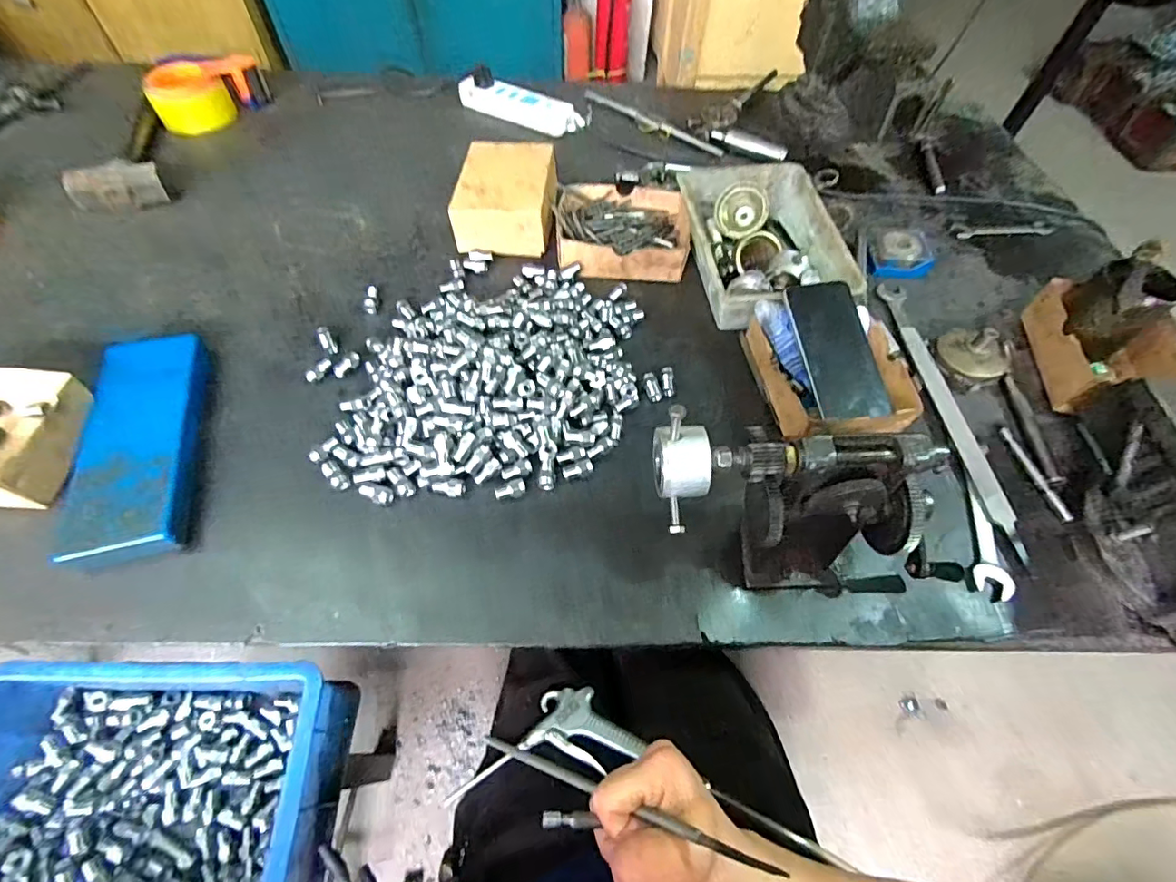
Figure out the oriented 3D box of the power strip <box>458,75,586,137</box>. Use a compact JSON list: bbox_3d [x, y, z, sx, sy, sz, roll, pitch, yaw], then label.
[{"bbox_3d":[-0.117,-0.552,0.839,0.223,0.029,0.054,25,61,12],"label":"power strip"}]

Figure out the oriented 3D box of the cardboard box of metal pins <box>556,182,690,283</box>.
[{"bbox_3d":[0.044,-0.275,0.673,0.171,0.050,0.144,0,58,-3],"label":"cardboard box of metal pins"}]

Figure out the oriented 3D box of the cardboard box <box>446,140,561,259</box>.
[{"bbox_3d":[-0.107,-0.330,0.689,0.123,0.067,0.160,5,58,0],"label":"cardboard box"}]

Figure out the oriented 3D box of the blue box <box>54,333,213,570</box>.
[{"bbox_3d":[-0.426,0.000,0.493,0.095,0.037,0.249,-11,60,-9],"label":"blue box"}]

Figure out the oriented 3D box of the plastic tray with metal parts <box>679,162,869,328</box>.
[{"bbox_3d":[0.217,-0.248,0.650,0.163,0.081,0.242,-7,59,-7],"label":"plastic tray with metal parts"}]

